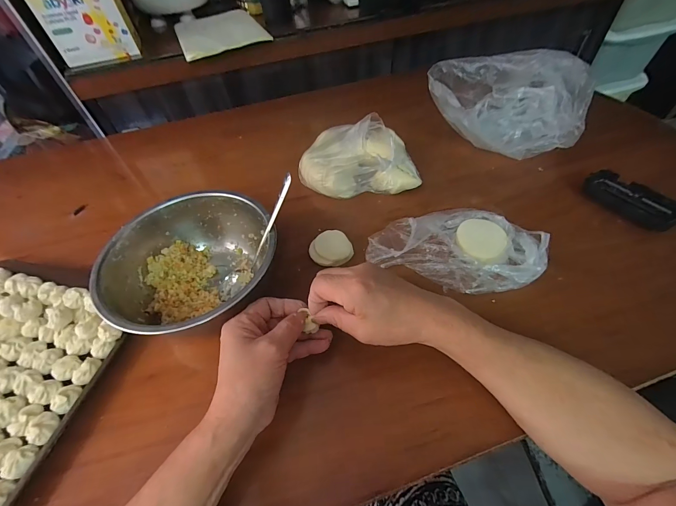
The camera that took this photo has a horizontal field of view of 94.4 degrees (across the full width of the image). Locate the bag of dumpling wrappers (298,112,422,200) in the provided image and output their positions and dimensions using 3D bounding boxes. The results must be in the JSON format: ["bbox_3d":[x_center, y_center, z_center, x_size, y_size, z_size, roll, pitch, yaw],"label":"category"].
[{"bbox_3d":[0.030,-0.158,0.487,0.184,0.096,0.122,-3,53,-1],"label":"bag of dumpling wrappers"}]

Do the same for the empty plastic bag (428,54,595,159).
[{"bbox_3d":[0.258,-0.228,0.503,0.235,0.136,0.102,3,53,4],"label":"empty plastic bag"}]

